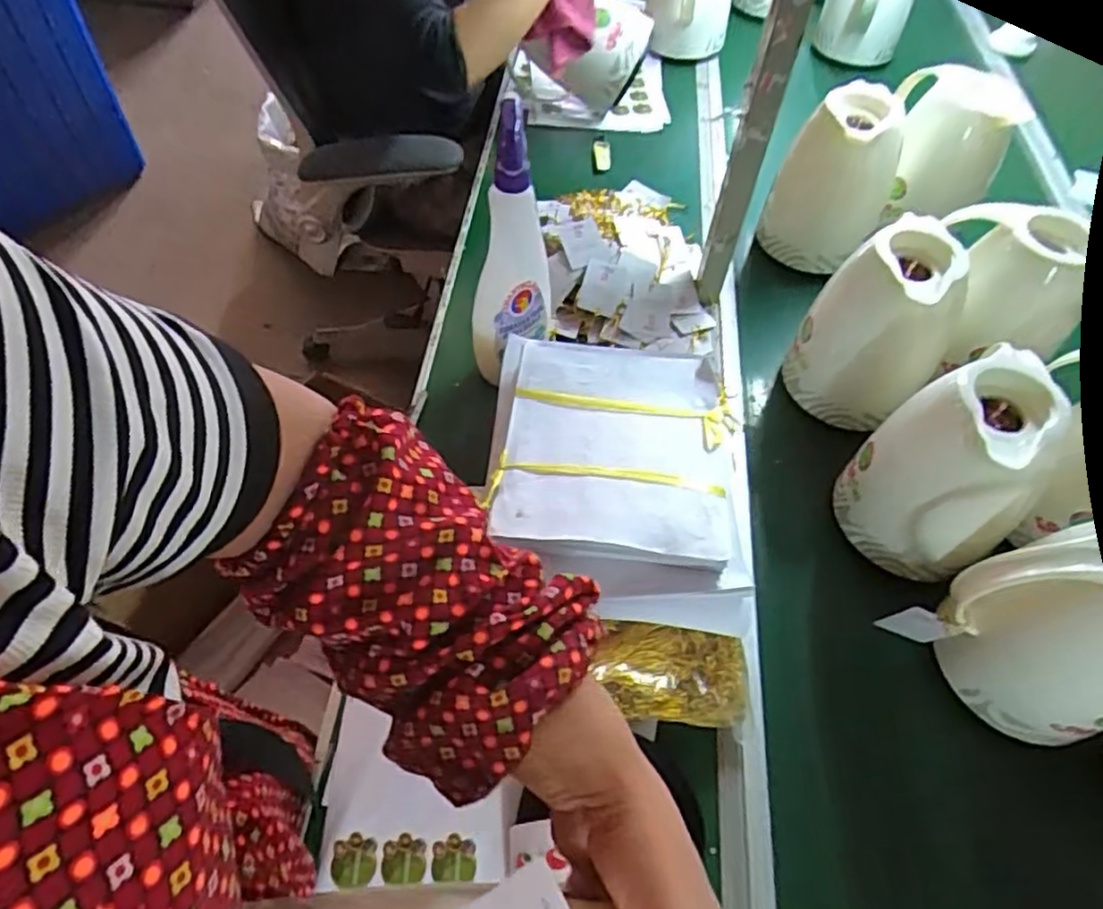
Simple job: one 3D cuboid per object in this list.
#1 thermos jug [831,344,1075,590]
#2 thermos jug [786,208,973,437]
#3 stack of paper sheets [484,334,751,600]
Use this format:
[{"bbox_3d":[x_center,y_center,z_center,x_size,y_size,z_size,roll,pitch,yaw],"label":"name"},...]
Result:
[{"bbox_3d":[0.348,0.011,0.600,0.132,0.173,0.123,37,61,21],"label":"thermos jug"},{"bbox_3d":[0.324,-0.126,0.681,0.128,0.175,0.112,28,58,16],"label":"thermos jug"},{"bbox_3d":[0.053,0.003,0.582,0.204,0.050,0.238,3,48,0],"label":"stack of paper sheets"}]

